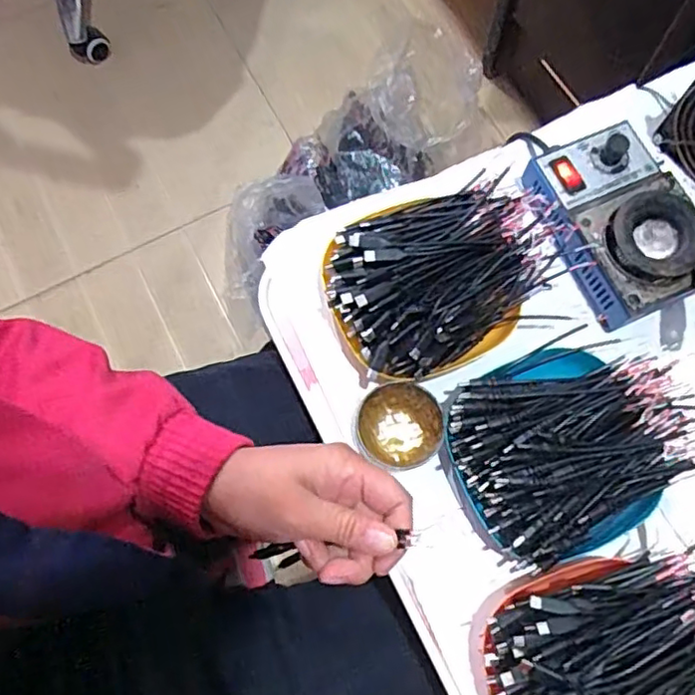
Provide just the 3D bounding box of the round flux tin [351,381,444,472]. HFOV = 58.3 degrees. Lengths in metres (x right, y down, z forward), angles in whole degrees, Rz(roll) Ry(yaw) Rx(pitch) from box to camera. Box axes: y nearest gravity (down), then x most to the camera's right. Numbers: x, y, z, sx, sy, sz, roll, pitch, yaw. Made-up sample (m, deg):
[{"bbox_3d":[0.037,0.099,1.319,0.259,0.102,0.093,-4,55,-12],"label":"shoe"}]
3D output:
[{"bbox_3d":[0.038,0.060,0.463,0.064,0.027,0.059,0,73,1],"label":"round flux tin"}]

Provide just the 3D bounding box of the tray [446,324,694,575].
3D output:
[{"bbox_3d":[0.161,0.065,0.445,0.169,0.060,0.134,-28,74,-7],"label":"tray"}]

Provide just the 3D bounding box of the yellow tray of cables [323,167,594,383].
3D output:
[{"bbox_3d":[0.076,-0.058,0.476,0.184,0.057,0.134,-25,74,-6],"label":"yellow tray of cables"}]

